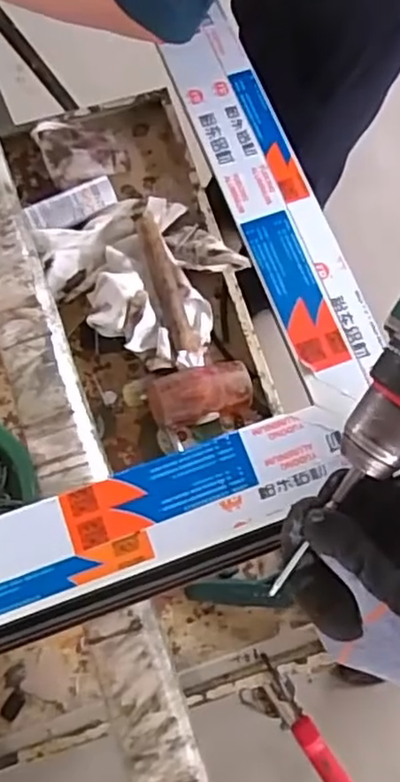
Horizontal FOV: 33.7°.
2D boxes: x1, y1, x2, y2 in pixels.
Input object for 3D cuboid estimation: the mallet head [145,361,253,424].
[{"bbox_3d":[-0.005,0.002,0.815,0.118,0.062,0.070,-13,74,-4],"label":"mallet head"}]

